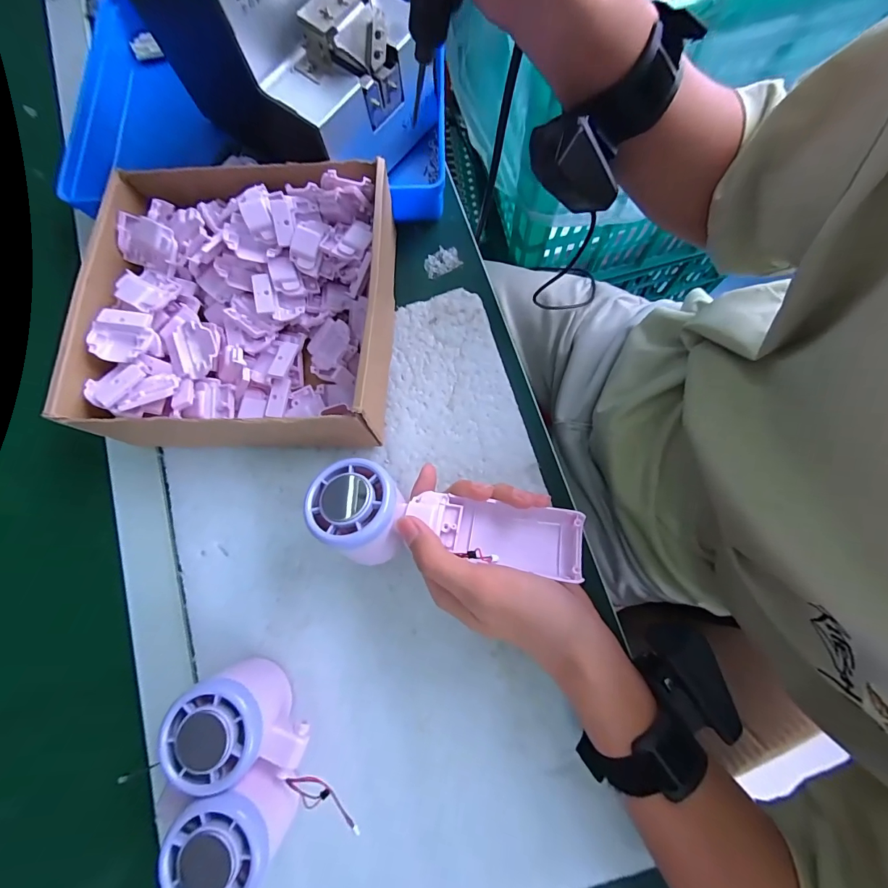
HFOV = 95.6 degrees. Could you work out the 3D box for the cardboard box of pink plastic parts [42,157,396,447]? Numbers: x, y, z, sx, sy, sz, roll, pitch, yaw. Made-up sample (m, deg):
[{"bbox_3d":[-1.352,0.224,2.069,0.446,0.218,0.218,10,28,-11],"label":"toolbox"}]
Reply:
[{"bbox_3d":[-0.145,-0.098,0.298,0.202,0.063,0.197,0,79,3],"label":"cardboard box of pink plastic parts"}]

